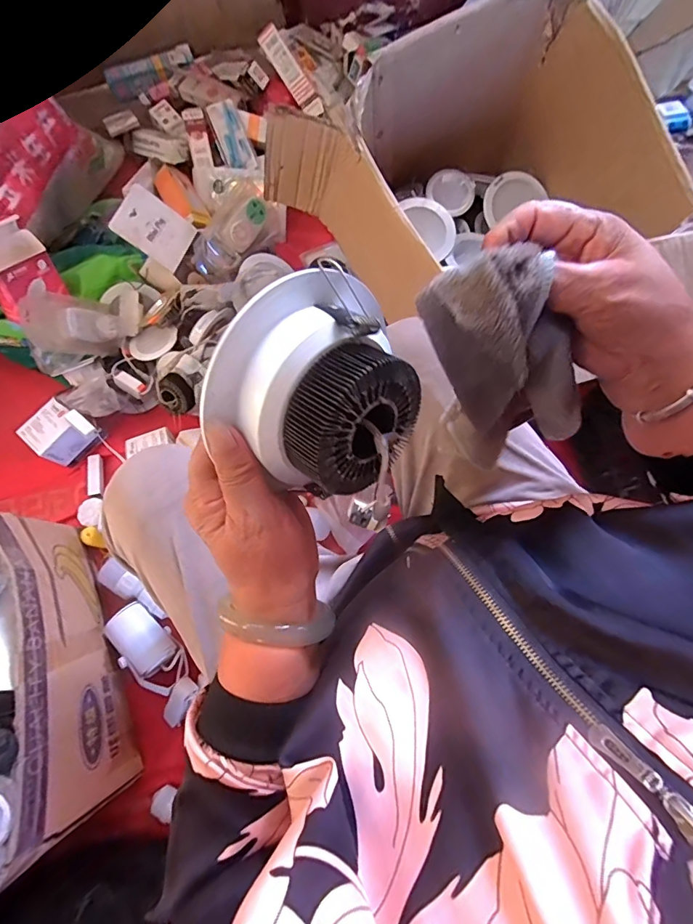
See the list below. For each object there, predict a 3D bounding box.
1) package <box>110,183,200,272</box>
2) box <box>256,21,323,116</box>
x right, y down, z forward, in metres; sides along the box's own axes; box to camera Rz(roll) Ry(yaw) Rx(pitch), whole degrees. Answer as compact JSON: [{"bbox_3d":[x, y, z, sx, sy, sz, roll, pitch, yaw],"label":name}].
[{"bbox_3d":[-0.351,-0.430,0.817,0.122,0.011,0.106,32,72,-34],"label":"package"},{"bbox_3d":[-0.126,-0.878,1.005,0.050,0.029,0.193,-43,108,-9],"label":"box"}]

